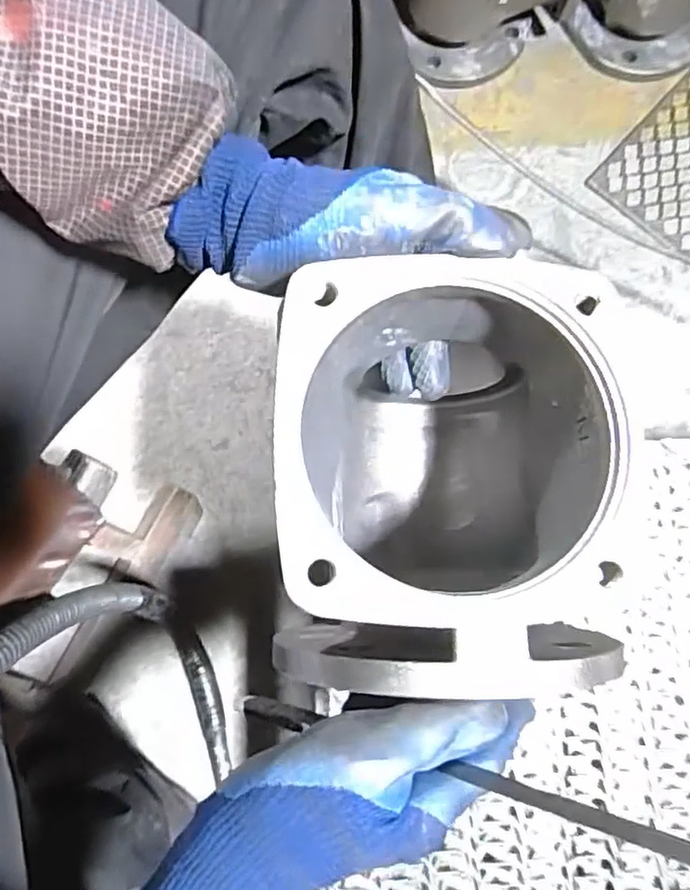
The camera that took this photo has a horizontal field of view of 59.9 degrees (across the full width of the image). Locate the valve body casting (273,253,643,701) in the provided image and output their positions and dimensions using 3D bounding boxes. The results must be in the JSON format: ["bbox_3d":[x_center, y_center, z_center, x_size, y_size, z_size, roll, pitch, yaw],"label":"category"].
[{"bbox_3d":[0.049,0.028,0.310,0.151,0.164,0.173,-1,76,0],"label":"valve body casting"}]

